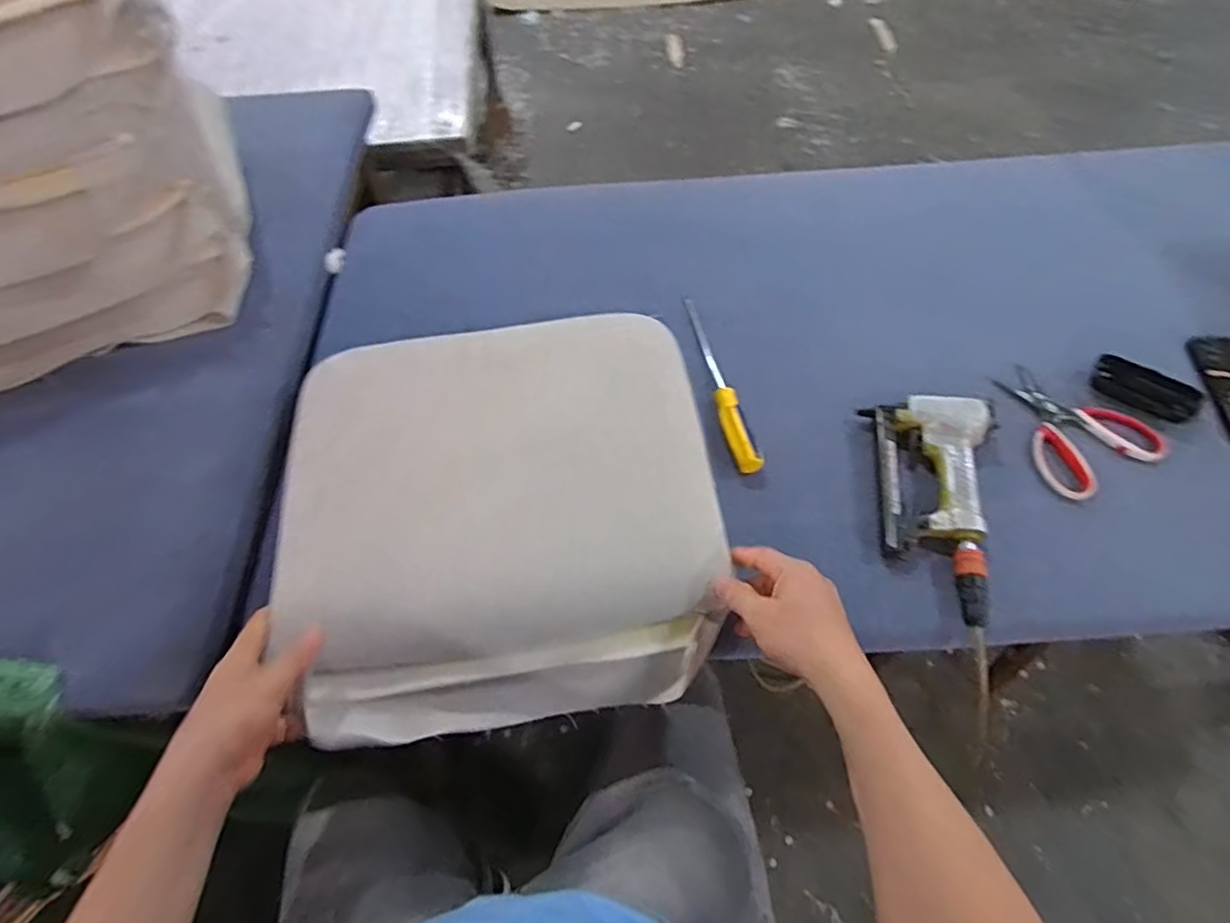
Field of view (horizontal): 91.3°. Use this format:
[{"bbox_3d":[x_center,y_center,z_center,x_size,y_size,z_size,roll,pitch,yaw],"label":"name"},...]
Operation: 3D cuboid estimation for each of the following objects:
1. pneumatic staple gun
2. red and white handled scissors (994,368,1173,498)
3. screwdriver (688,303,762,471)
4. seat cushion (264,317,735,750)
[{"bbox_3d":[0.346,0.041,0.634,0.132,0.038,0.255,3,59,3],"label":"pneumatic staple gun"},{"bbox_3d":[0.520,-0.047,0.690,0.132,0.019,0.162,-22,60,-12],"label":"red and white handled scissors"},{"bbox_3d":[0.127,-0.109,0.740,0.034,0.025,0.283,-10,59,-4],"label":"screwdriver"},{"bbox_3d":[-0.118,0.052,0.640,0.424,0.099,0.409,-8,59,-3],"label":"seat cushion"}]

